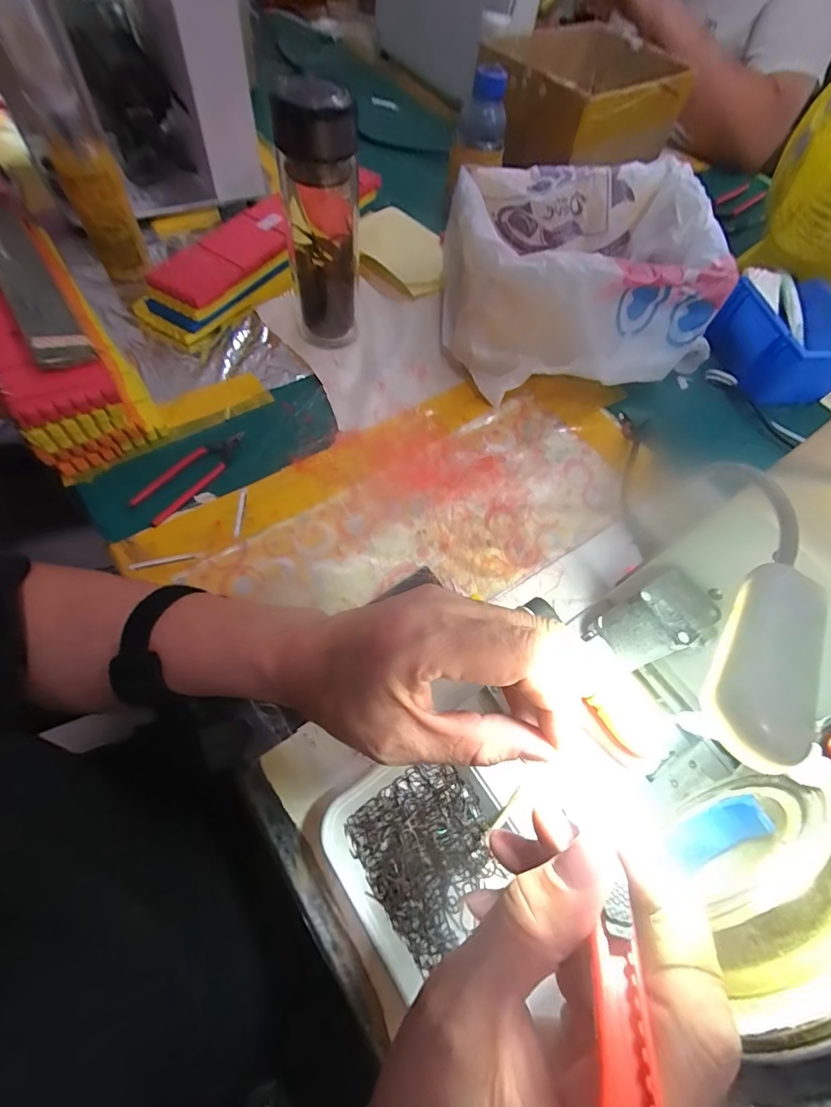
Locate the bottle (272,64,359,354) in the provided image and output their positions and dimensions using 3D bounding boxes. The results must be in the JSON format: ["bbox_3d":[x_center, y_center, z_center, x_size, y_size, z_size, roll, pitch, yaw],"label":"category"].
[{"bbox_3d":[-0.091,-0.316,0.430,0.069,0.198,0.082,-13,64,-11],"label":"bottle"}]

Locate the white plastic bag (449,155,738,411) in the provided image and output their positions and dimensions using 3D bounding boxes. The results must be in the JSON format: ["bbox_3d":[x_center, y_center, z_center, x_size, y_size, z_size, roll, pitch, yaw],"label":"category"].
[{"bbox_3d":[0.180,-0.310,0.488,0.297,0.117,0.259,-9,63,-8],"label":"white plastic bag"}]

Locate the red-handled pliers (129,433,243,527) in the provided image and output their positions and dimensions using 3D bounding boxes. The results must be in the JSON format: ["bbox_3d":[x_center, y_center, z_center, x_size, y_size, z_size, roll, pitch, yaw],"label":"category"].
[{"bbox_3d":[-0.203,-0.074,0.411,0.041,0.010,0.114,36,65,11],"label":"red-handled pliers"}]

